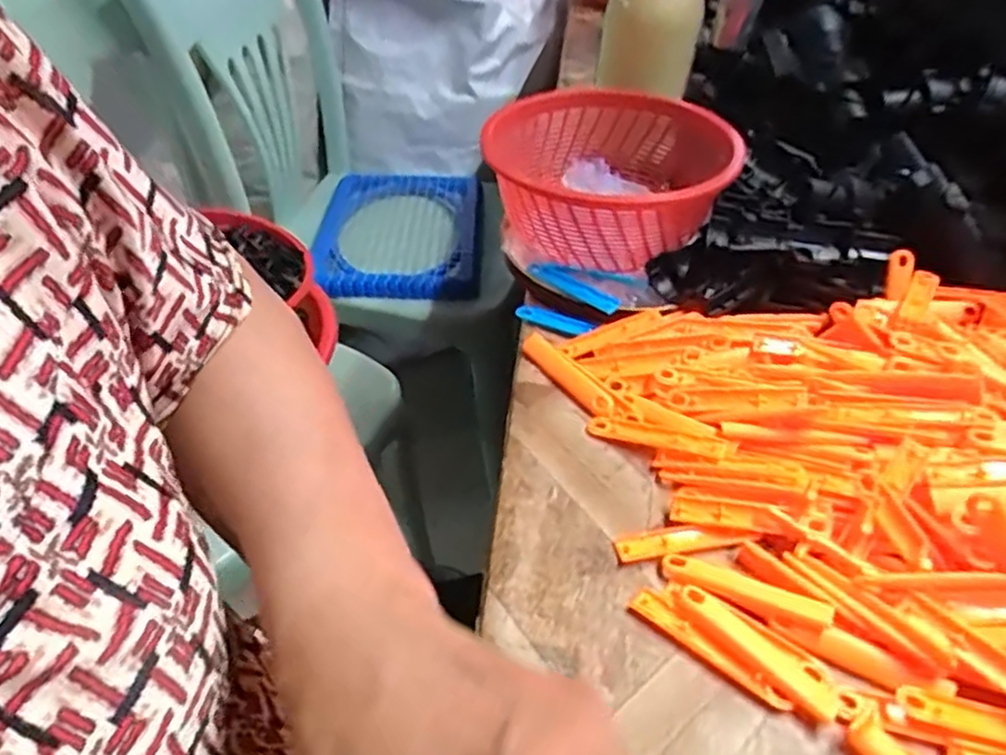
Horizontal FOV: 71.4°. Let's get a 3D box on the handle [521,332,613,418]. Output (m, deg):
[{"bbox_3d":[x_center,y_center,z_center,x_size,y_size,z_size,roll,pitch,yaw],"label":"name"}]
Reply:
[{"bbox_3d":[0.039,-0.003,0.435,0.019,0.004,0.080,-24,48,-25],"label":"handle"}]

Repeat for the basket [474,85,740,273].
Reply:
[{"bbox_3d":[0.084,-0.151,0.524,0.162,0.078,0.197,18,45,18],"label":"basket"}]

